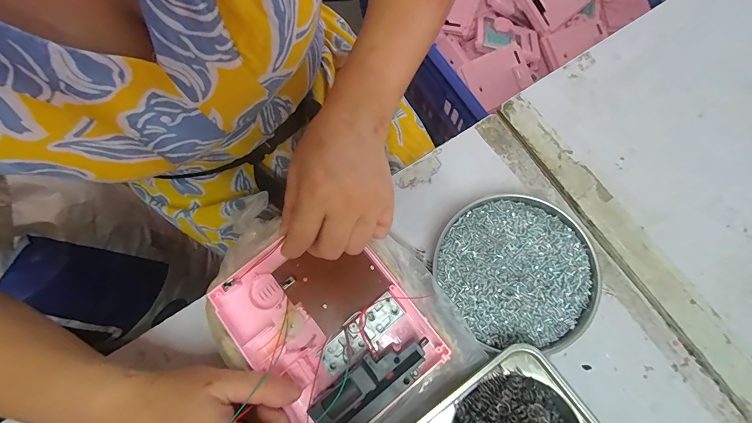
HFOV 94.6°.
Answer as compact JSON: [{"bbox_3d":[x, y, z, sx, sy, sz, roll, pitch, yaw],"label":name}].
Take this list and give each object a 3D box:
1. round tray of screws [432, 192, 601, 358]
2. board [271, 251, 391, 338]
[{"bbox_3d":[0.121,0.052,0.302,0.125,0.020,0.135,0,72,1],"label":"round tray of screws"},{"bbox_3d":[-0.038,0.058,0.294,0.071,0.004,0.071,-40,80,-6],"label":"board"}]

